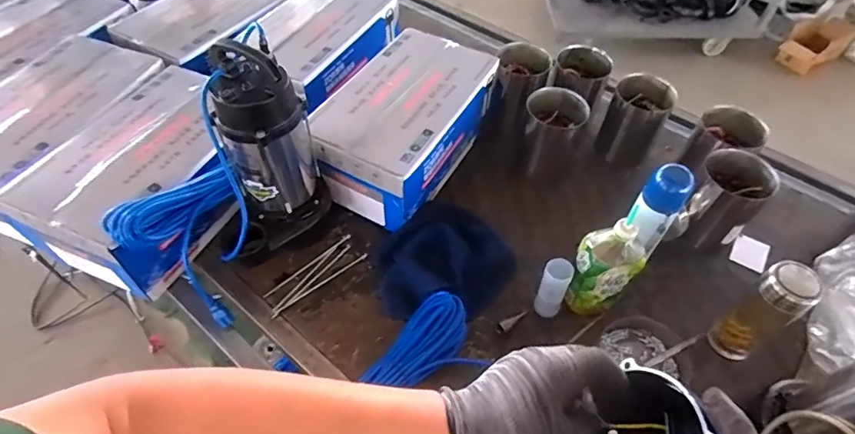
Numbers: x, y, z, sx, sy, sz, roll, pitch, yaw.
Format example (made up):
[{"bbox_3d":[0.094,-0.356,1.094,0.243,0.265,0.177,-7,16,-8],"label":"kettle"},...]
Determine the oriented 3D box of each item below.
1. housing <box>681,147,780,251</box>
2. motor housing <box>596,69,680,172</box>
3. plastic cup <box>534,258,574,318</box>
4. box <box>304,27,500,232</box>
[{"bbox_3d":[0.564,-0.030,0.919,0.123,0.154,0.121,31,57,20],"label":"housing"},{"bbox_3d":[0.456,-0.209,1.059,0.121,0.167,0.113,29,57,19],"label":"motor housing"},{"bbox_3d":[0.212,0.121,0.804,0.045,0.114,0.047,1,52,-1],"label":"plastic cup"},{"bbox_3d":[-0.046,-0.193,0.987,0.233,0.153,0.402,25,56,16],"label":"box"}]

